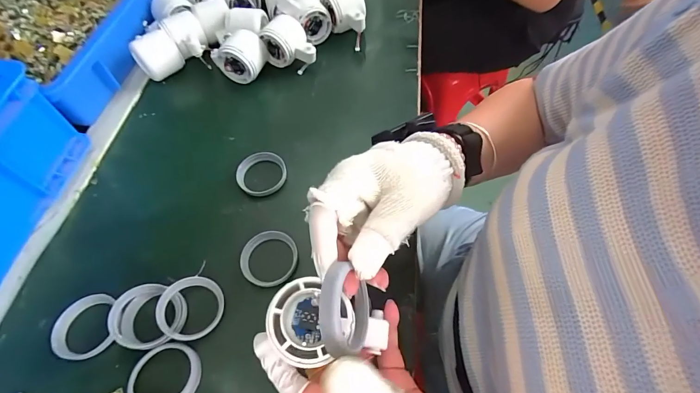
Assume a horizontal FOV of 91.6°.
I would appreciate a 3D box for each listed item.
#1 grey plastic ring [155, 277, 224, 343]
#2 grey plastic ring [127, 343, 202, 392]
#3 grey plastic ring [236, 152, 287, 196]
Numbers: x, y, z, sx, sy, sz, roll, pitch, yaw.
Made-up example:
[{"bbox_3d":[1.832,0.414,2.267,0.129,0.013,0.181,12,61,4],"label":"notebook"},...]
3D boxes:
[{"bbox_3d":[-0.157,0.110,0.335,0.062,0.006,0.059,-3,60,-10],"label":"grey plastic ring"},{"bbox_3d":[-0.166,0.162,0.302,0.061,0.010,0.057,-1,61,2],"label":"grey plastic ring"},{"bbox_3d":[-0.107,-0.025,0.415,0.059,0.015,0.059,-1,61,2],"label":"grey plastic ring"}]

